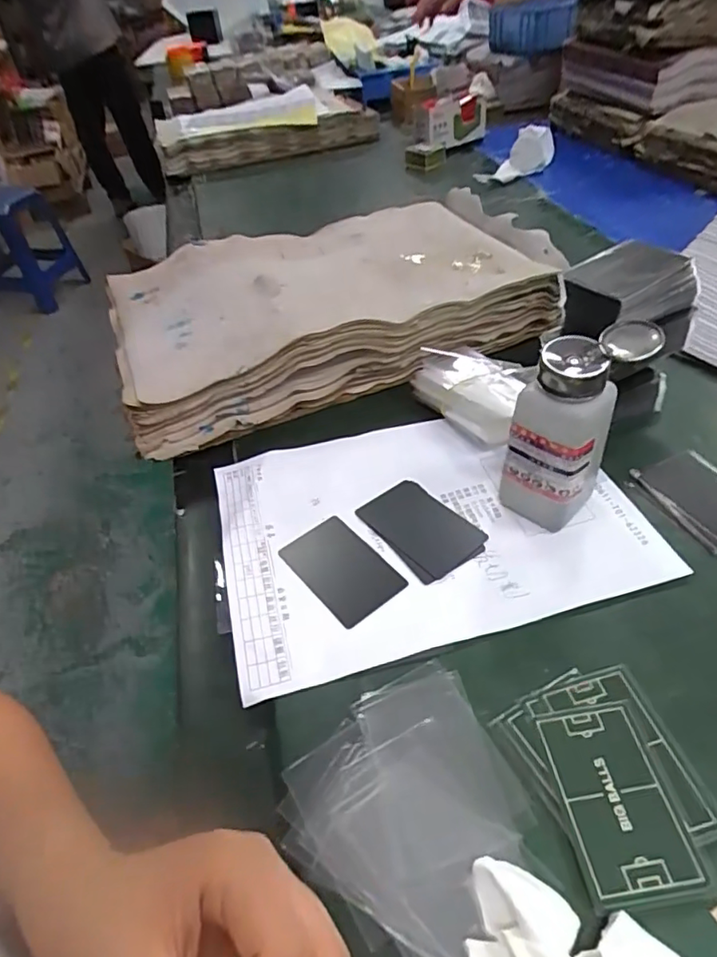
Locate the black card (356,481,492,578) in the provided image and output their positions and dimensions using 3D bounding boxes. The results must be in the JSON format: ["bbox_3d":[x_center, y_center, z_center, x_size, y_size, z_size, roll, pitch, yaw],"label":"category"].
[{"bbox_3d":[0.046,0.034,0.416,0.053,0.004,0.085,-33,50,-25],"label":"black card"}]

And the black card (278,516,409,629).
[{"bbox_3d":[-0.012,0.062,0.396,0.052,0.004,0.083,-32,50,-24],"label":"black card"}]

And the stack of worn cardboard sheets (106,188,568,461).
[{"bbox_3d":[-0.031,-0.191,0.601,0.447,0.081,0.256,-20,46,-14],"label":"stack of worn cardboard sheets"}]

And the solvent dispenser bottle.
[{"bbox_3d":[0.143,-0.032,0.381,0.071,0.136,0.055,-28,48,-22],"label":"solvent dispenser bottle"}]

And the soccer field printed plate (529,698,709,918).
[{"bbox_3d":[0.127,0.156,0.278,0.055,0.005,0.086,-7,44,-2],"label":"soccer field printed plate"}]

